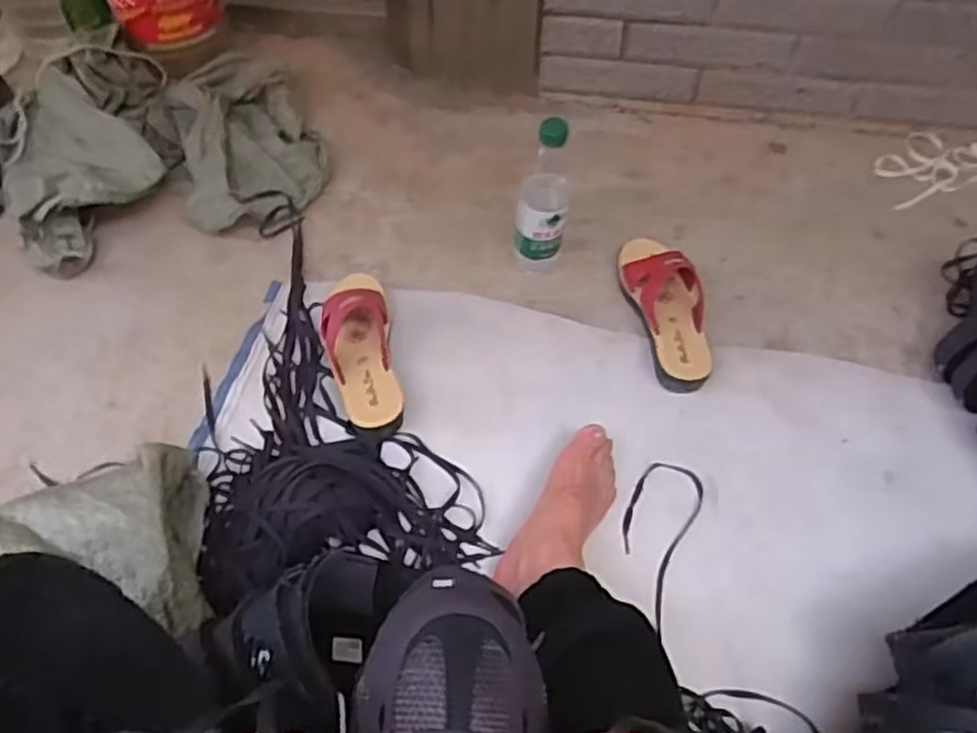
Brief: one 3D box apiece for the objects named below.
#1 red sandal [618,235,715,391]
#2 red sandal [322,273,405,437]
[{"bbox_3d":[0.227,-0.076,0.934,0.089,0.076,0.232,-7,60,-5],"label":"red sandal"},{"bbox_3d":[-0.152,-0.021,0.883,0.081,0.075,0.223,-9,61,-6],"label":"red sandal"}]

